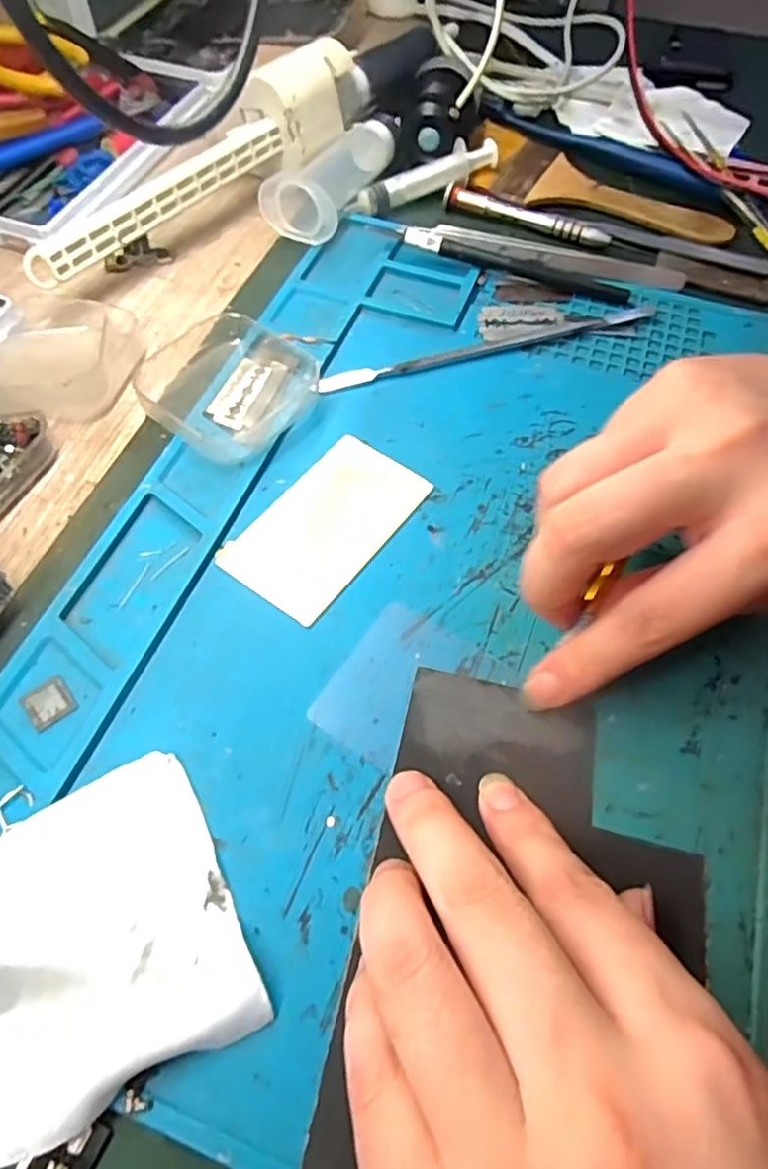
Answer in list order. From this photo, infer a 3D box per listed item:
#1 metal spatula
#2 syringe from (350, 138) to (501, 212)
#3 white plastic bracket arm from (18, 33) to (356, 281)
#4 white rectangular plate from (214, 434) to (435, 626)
[{"bbox_3d":[0.051,-0.111,0.298,0.166,0.004,0.008,-16,62,-11],"label":"metal spatula"},{"bbox_3d":[0.023,-0.231,0.358,0.090,0.016,0.014,-28,65,-17],"label":"syringe"},{"bbox_3d":[-0.092,-0.217,0.325,0.046,0.046,0.218,41,67,19],"label":"white plastic bracket arm"},{"bbox_3d":[-0.022,-0.025,0.248,0.046,0.004,0.080,33,65,15],"label":"white rectangular plate"}]

